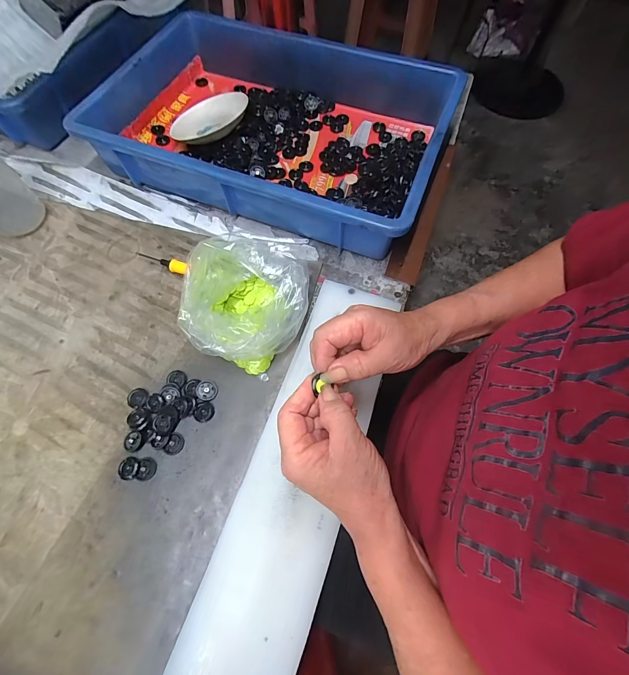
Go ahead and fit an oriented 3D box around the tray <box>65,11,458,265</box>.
[{"bbox_3d":[-0.045,-0.294,0.444,0.423,0.078,0.313,22,70,9],"label":"tray"}]

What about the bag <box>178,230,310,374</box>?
[{"bbox_3d":[-0.067,-0.042,0.344,0.121,0.058,0.144,2,68,1],"label":"bag"}]

